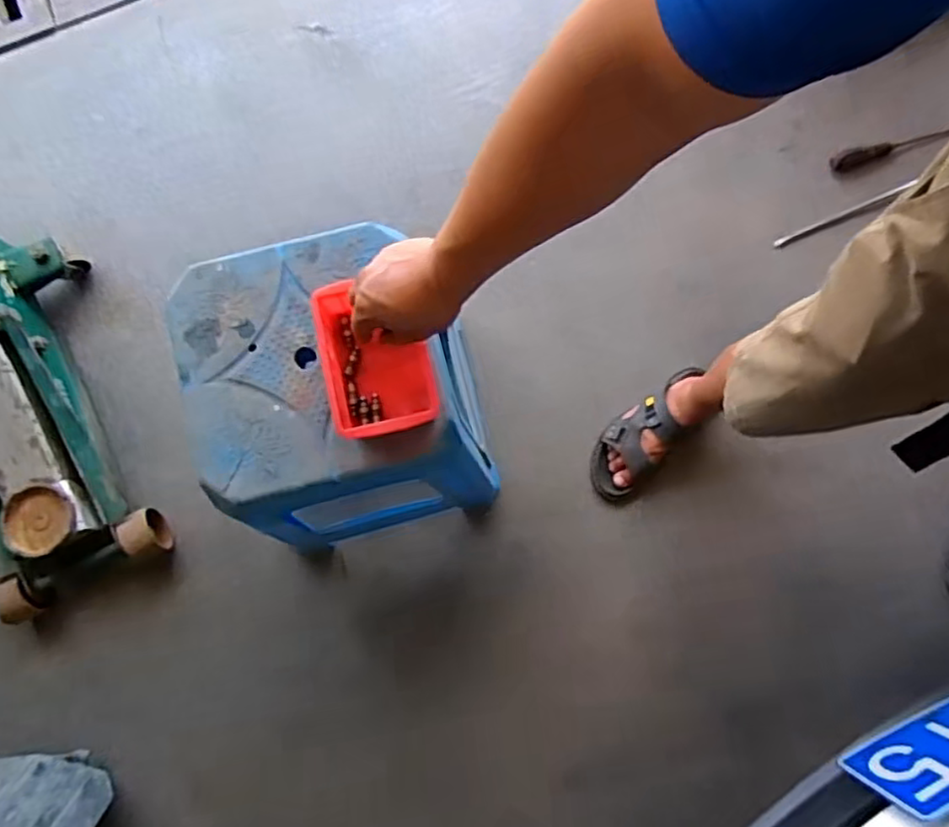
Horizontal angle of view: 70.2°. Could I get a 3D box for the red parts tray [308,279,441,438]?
[{"bbox_3d":[-0.096,-0.050,0.661,0.100,0.060,0.150,-13,79,-1],"label":"red parts tray"}]

